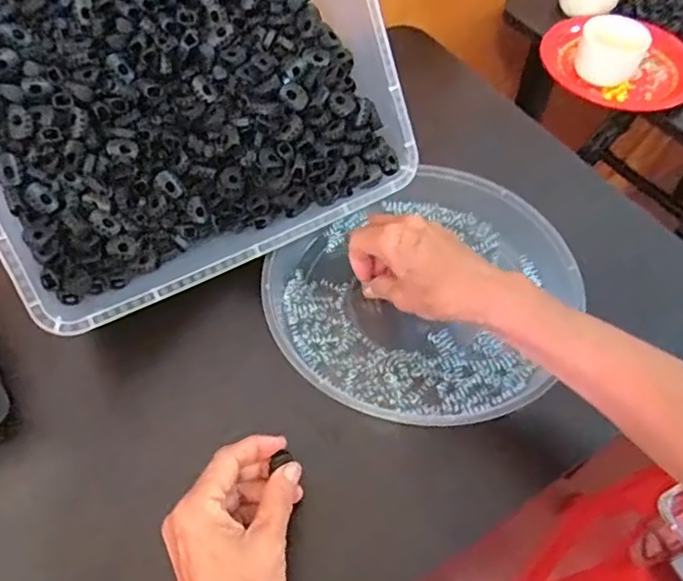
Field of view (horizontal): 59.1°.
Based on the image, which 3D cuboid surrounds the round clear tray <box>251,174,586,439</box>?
[{"bbox_3d":[0.064,0.004,0.463,0.229,0.038,0.213,1,55,-2],"label":"round clear tray"}]

